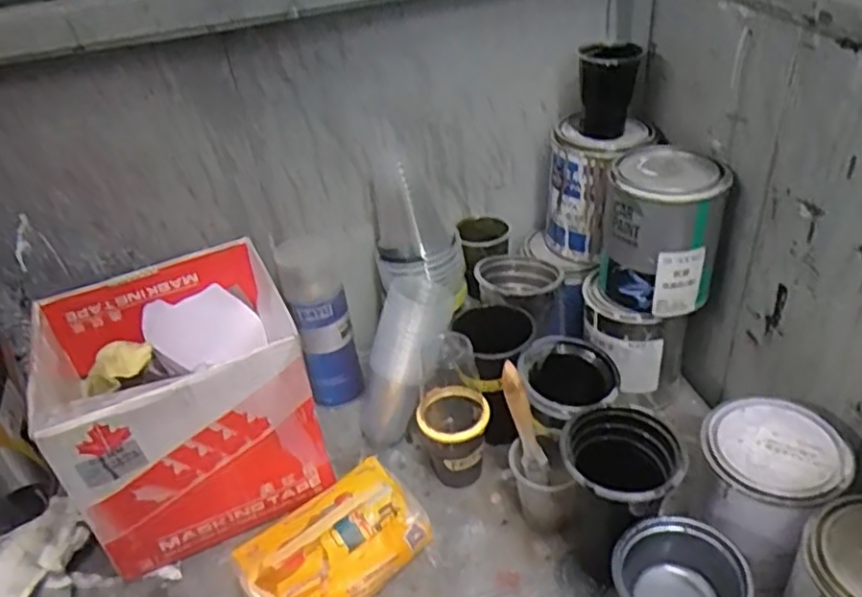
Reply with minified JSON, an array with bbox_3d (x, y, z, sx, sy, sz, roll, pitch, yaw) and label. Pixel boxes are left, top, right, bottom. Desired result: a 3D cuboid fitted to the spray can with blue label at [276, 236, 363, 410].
[{"bbox_3d":[-0.120,0.031,0.774,0.060,0.197,0.056,-14,37,-9],"label":"spray can with blue label"}]

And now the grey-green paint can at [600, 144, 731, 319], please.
[{"bbox_3d":[0.222,-0.065,0.677,0.107,0.129,0.106,4,38,15],"label":"grey-green paint can"}]

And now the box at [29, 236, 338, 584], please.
[{"bbox_3d":[-0.243,0.097,0.702,0.219,0.200,0.221,-17,37,-13],"label":"box"}]

